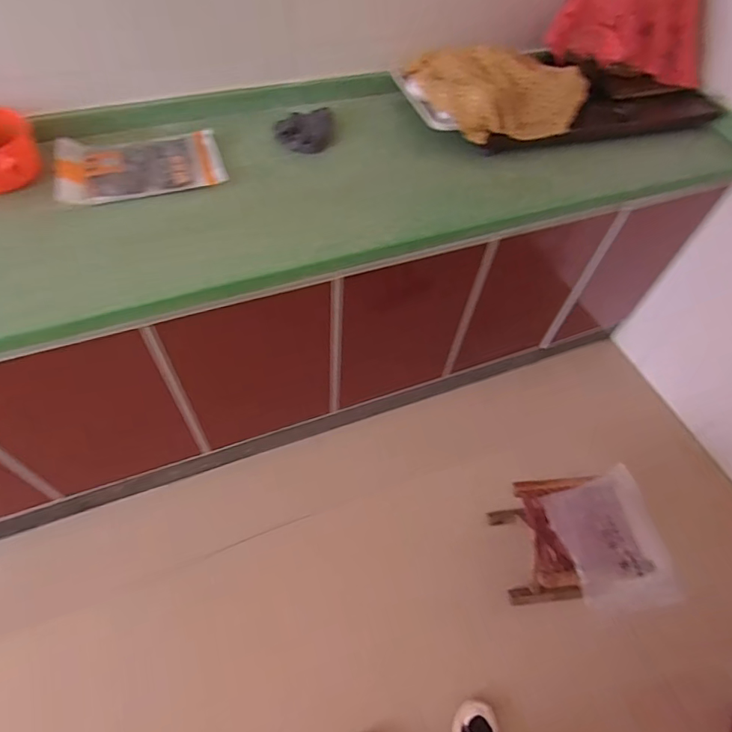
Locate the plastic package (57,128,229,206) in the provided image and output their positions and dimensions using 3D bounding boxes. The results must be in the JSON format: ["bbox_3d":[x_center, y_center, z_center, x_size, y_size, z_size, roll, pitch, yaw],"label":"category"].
[{"bbox_3d":[-0.465,-0.421,1.003,0.318,0.029,0.187,-15,58,-14],"label":"plastic package"}]

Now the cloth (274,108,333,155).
[{"bbox_3d":[-0.142,-0.544,1.116,0.138,0.039,0.145,-1,55,-5],"label":"cloth"}]

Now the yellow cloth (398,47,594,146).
[{"bbox_3d":[0.322,-0.680,1.182,0.390,0.098,0.318,-13,57,-13],"label":"yellow cloth"}]

